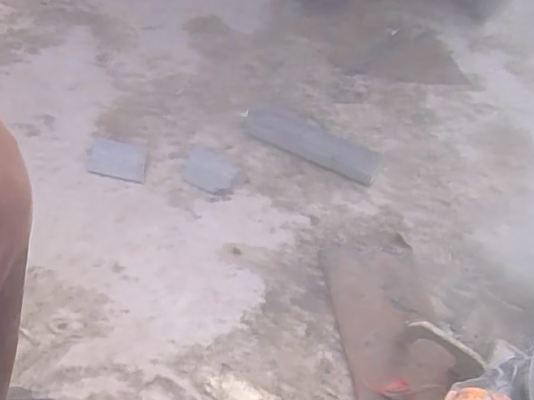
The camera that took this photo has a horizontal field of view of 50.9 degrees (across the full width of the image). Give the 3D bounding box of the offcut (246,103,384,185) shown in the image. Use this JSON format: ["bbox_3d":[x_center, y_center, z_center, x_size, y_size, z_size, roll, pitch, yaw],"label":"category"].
[{"bbox_3d":[0.066,-0.087,0.835,0.211,0.006,0.074,25,55,13],"label":"offcut"}]

